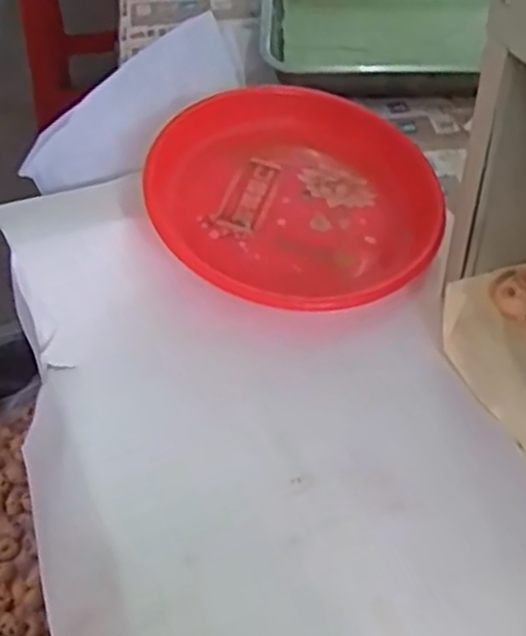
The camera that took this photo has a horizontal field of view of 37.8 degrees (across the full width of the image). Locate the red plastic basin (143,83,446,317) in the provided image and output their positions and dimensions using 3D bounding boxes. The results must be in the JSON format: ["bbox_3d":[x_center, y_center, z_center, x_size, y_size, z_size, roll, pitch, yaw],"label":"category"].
[{"bbox_3d":[0.031,-0.102,0.629,0.220,0.059,0.232,-1,45,1],"label":"red plastic basin"}]

